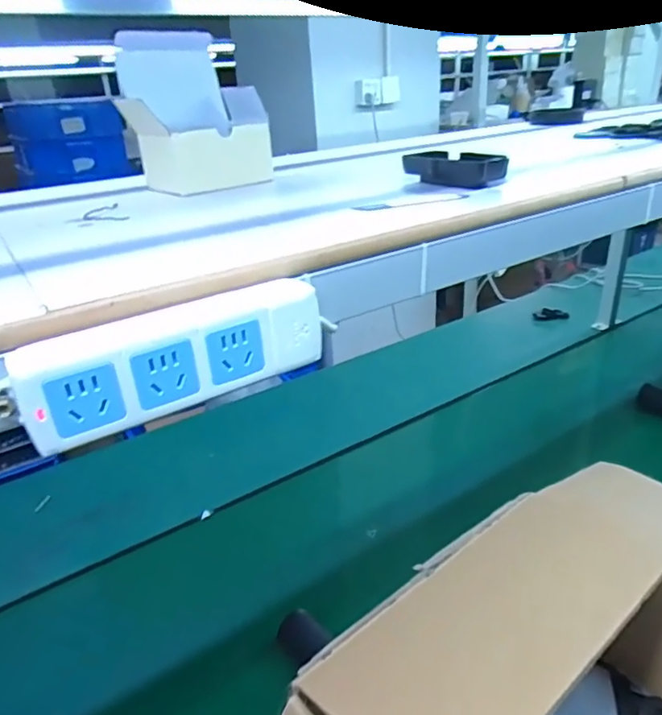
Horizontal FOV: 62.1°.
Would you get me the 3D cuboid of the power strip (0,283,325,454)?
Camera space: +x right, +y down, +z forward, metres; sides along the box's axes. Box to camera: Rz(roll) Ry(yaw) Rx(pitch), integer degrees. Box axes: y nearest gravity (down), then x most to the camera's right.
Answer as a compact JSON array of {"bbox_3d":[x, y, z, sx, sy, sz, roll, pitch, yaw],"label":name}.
[{"bbox_3d":[-0.083,0.000,0.311,0.174,0.051,0.024,-19,30,-26],"label":"power strip"}]

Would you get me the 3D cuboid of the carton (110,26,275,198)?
[{"bbox_3d":[-0.155,-0.281,0.627,0.144,0.155,0.135,-17,29,-23],"label":"carton"}]

